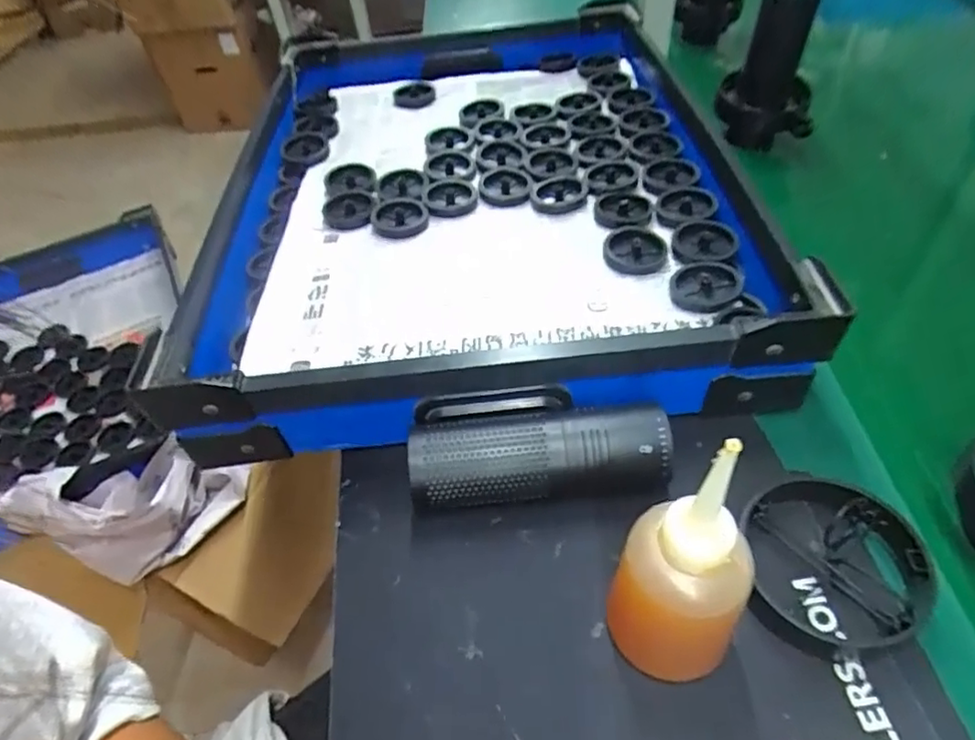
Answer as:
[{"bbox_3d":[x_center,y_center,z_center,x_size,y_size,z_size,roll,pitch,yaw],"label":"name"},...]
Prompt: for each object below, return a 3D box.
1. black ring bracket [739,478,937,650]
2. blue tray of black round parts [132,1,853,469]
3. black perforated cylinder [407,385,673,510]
[{"bbox_3d":[0.194,0.105,0.342,0.093,0.038,0.087,-3,47,3],"label":"black ring bracket"},{"bbox_3d":[-0.021,-0.204,0.613,0.447,0.085,0.656,-8,47,-1],"label":"blue tray of black round parts"},{"bbox_3d":[0.033,0.056,0.398,0.161,0.054,0.073,-3,47,3],"label":"black perforated cylinder"}]

